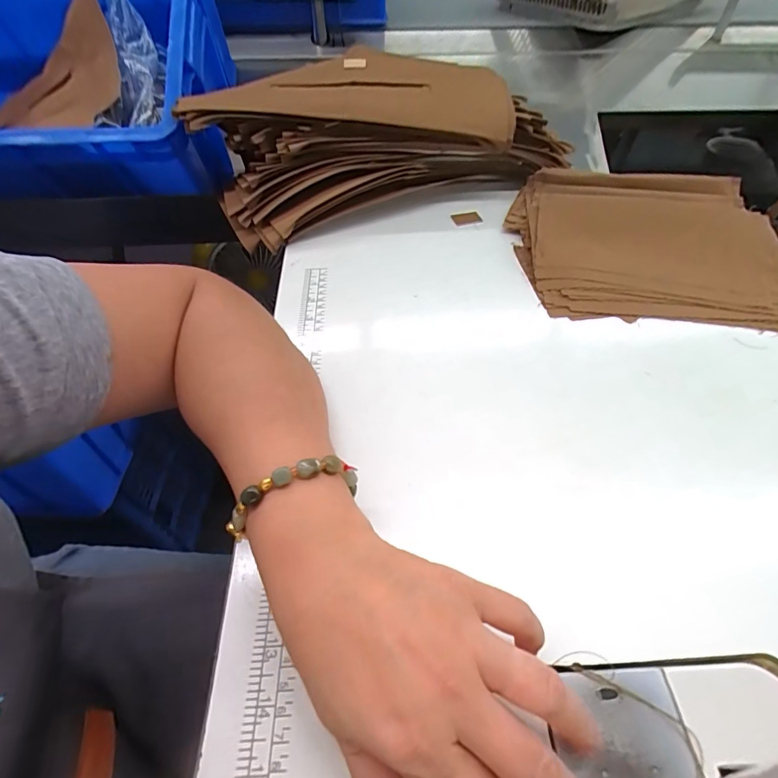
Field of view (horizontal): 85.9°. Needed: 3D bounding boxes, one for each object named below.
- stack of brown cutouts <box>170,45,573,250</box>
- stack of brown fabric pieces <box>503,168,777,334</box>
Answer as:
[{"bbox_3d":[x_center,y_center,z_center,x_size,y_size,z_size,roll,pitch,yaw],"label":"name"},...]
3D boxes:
[{"bbox_3d":[-0.017,-0.316,0.523,0.420,0.109,0.236,-21,55,-16],"label":"stack of brown cutouts"},{"bbox_3d":[0.261,-0.157,0.425,0.257,0.049,0.214,5,52,4],"label":"stack of brown fabric pieces"}]

